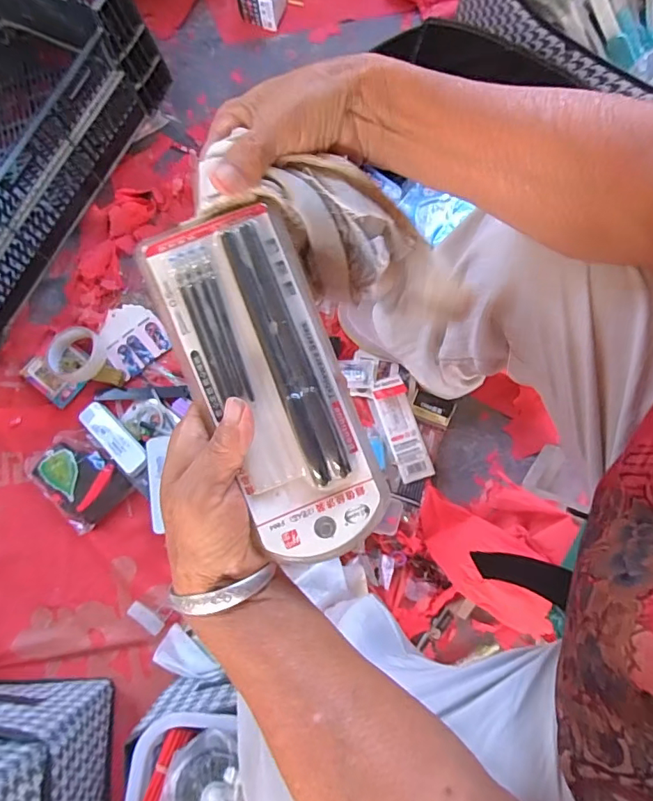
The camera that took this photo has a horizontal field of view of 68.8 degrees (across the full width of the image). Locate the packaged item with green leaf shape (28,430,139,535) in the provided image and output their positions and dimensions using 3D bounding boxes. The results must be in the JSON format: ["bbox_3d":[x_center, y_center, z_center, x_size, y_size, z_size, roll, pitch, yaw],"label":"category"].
[{"bbox_3d":[-0.377,0.116,0.730,0.140,0.029,0.103,43,82,8],"label":"packaged item with green leaf shape"}]

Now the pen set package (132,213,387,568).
[{"bbox_3d":[-0.030,-0.008,0.253,0.072,0.018,0.187,-24,93,-4],"label":"pen set package"}]

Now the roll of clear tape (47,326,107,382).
[{"bbox_3d":[-0.396,-0.071,0.757,0.078,0.037,0.087,-10,79,-1],"label":"roll of clear tape"}]

